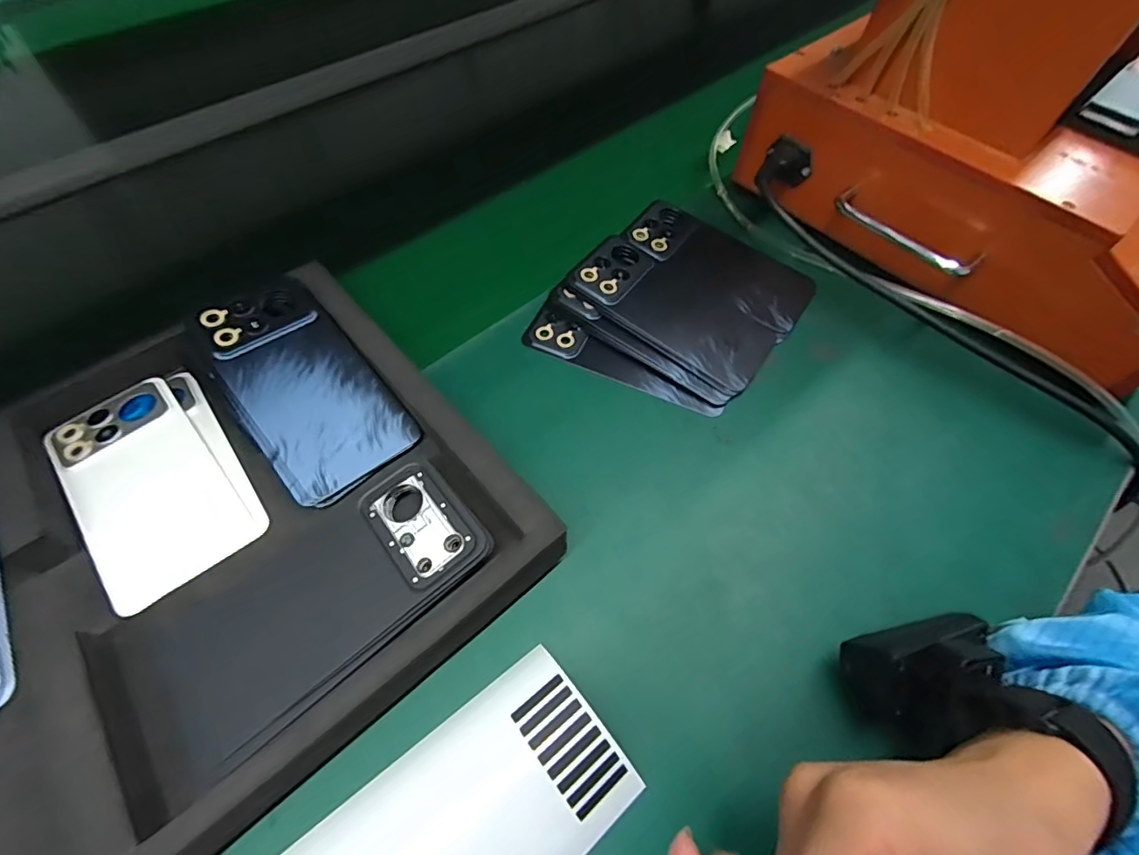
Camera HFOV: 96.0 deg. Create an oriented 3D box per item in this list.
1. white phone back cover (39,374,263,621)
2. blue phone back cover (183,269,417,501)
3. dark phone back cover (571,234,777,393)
[{"bbox_3d":[-0.259,0.034,0.313,0.075,0.010,0.156,-38,67,-22],"label":"white phone back cover"},{"bbox_3d":[-0.170,-0.033,0.327,0.076,0.010,0.159,-34,75,-27],"label":"blue phone back cover"},{"bbox_3d":[0.080,-0.092,0.402,0.159,0.009,0.072,37,64,9],"label":"dark phone back cover"}]

